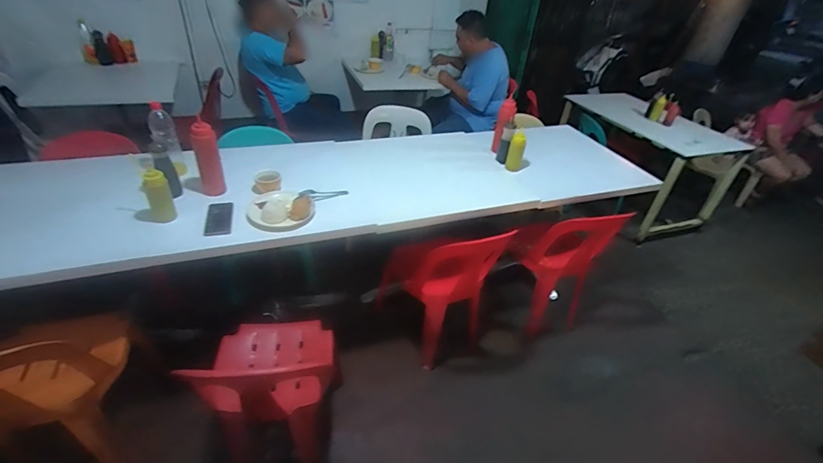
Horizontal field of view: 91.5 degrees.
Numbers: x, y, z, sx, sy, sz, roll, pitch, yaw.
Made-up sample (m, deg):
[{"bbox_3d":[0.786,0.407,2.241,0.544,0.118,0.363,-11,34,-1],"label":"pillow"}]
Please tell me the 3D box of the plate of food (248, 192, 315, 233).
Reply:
[{"bbox_3d":[-0.455,-0.083,1.400,0.217,0.048,0.216,4,36,-3],"label":"plate of food"}]

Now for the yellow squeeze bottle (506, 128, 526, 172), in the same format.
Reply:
[{"bbox_3d":[0.484,-0.369,1.847,0.073,0.179,0.054,17,38,14],"label":"yellow squeeze bottle"}]

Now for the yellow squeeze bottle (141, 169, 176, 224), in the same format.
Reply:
[{"bbox_3d":[-0.782,-0.110,1.244,0.070,0.150,0.058,-23,45,-33],"label":"yellow squeeze bottle"}]

